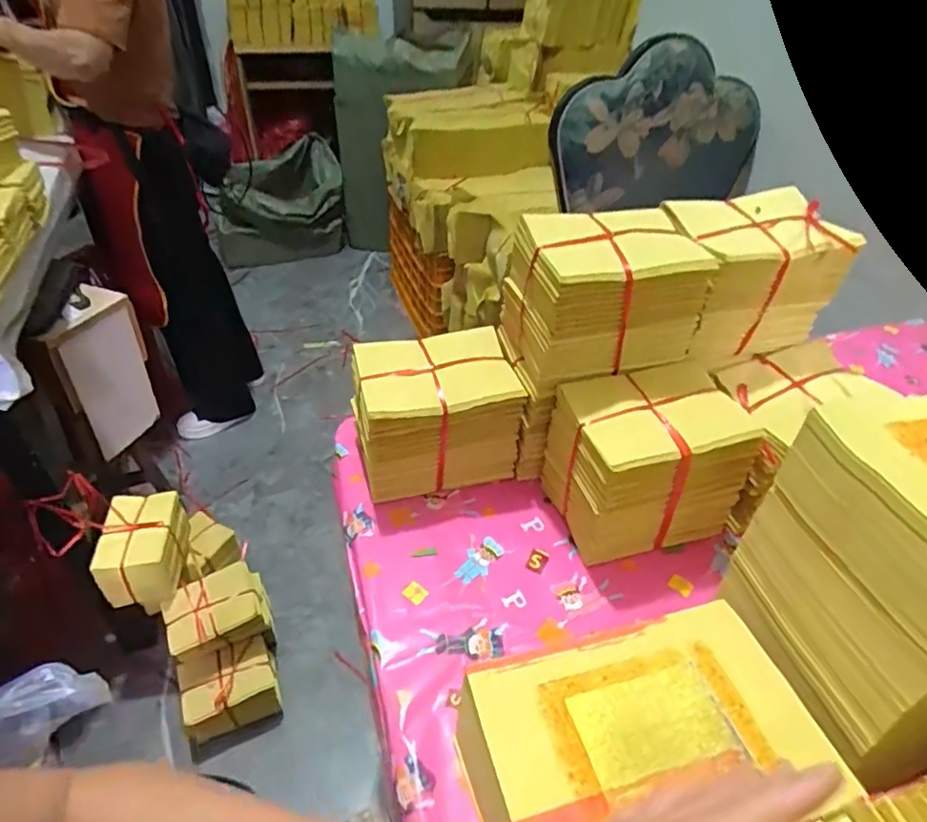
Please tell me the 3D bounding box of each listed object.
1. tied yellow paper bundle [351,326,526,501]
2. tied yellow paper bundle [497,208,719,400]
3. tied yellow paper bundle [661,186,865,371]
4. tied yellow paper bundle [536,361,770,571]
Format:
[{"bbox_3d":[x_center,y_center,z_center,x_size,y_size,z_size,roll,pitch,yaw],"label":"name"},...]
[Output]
[{"bbox_3d":[-0.032,0.006,0.646,0.163,0.142,0.117,-10,43,-15],"label":"tied yellow paper bundle"},{"bbox_3d":[0.138,-0.111,0.582,0.167,0.135,0.107,-9,43,-14],"label":"tied yellow paper bundle"},{"bbox_3d":[0.293,-0.141,0.620,0.158,0.132,0.118,-7,42,-12],"label":"tied yellow paper bundle"},{"bbox_3d":[0.184,0.050,0.592,0.169,0.141,0.121,-8,42,-13],"label":"tied yellow paper bundle"}]

